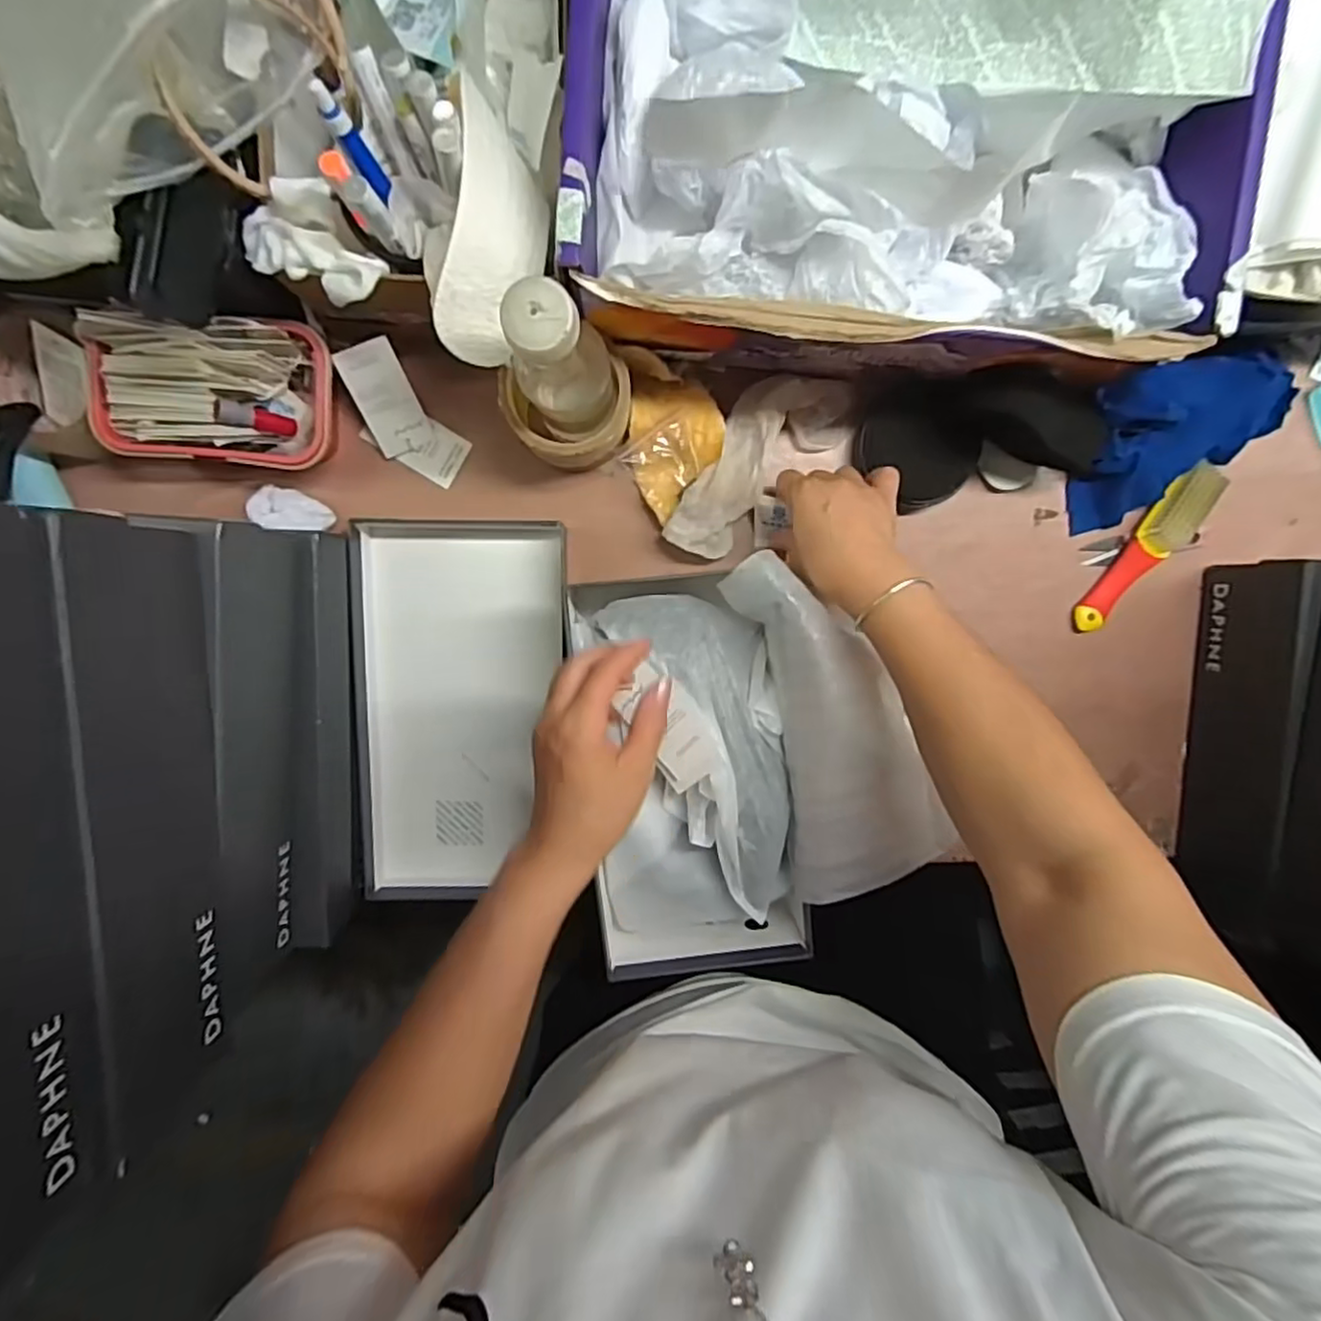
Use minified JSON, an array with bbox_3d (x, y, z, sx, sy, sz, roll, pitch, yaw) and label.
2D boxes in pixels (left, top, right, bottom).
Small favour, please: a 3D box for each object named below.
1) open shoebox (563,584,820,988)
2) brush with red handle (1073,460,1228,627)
[{"bbox_3d":[0.017,0.088,0.518,0.158,0.093,0.306,-11,94,-1],"label":"open shoebox"},{"bbox_3d":[0.404,-0.092,0.557,0.037,0.022,0.157,34,95,-6],"label":"brush with red handle"}]

